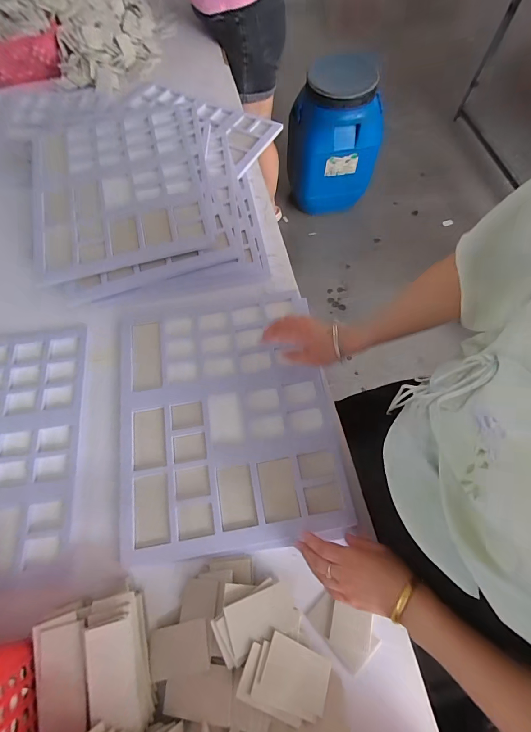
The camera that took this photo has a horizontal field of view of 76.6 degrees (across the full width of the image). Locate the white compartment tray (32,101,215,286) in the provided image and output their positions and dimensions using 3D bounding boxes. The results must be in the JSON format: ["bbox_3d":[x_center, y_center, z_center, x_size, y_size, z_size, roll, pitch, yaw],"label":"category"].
[{"bbox_3d":[-0.317,-0.401,0.725,0.360,0.027,0.448,-15,68,-5],"label":"white compartment tray"}]

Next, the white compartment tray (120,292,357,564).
[{"bbox_3d":[-0.072,0.067,0.586,0.347,0.037,0.440,-10,67,-3],"label":"white compartment tray"}]

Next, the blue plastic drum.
[{"bbox_3d":[0.308,-1.057,1.528,0.396,0.550,0.426,5,66,3],"label":"blue plastic drum"}]

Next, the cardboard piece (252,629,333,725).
[{"bbox_3d":[0.034,0.381,0.413,0.096,0.004,0.065,31,53,-7],"label":"cardboard piece"}]

